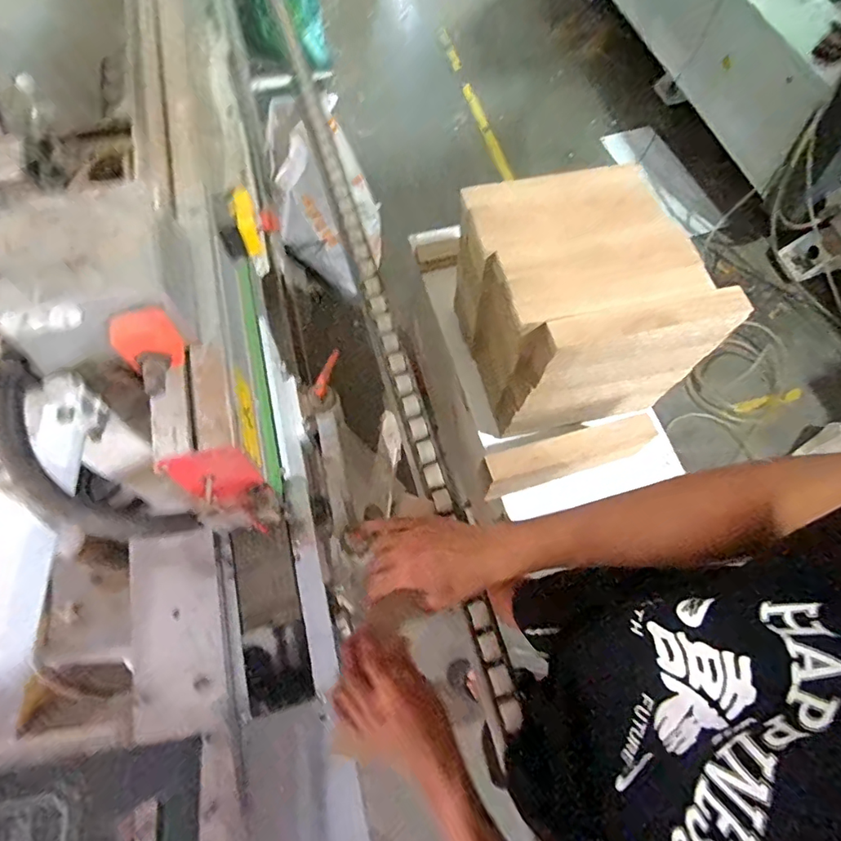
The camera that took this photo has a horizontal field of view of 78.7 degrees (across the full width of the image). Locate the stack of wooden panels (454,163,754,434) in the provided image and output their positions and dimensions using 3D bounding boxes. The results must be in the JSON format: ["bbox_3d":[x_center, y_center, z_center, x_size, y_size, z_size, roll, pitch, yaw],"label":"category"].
[{"bbox_3d":[0.266,-0.193,0.912,0.337,0.297,0.342,-14,66,-8],"label":"stack of wooden panels"}]

